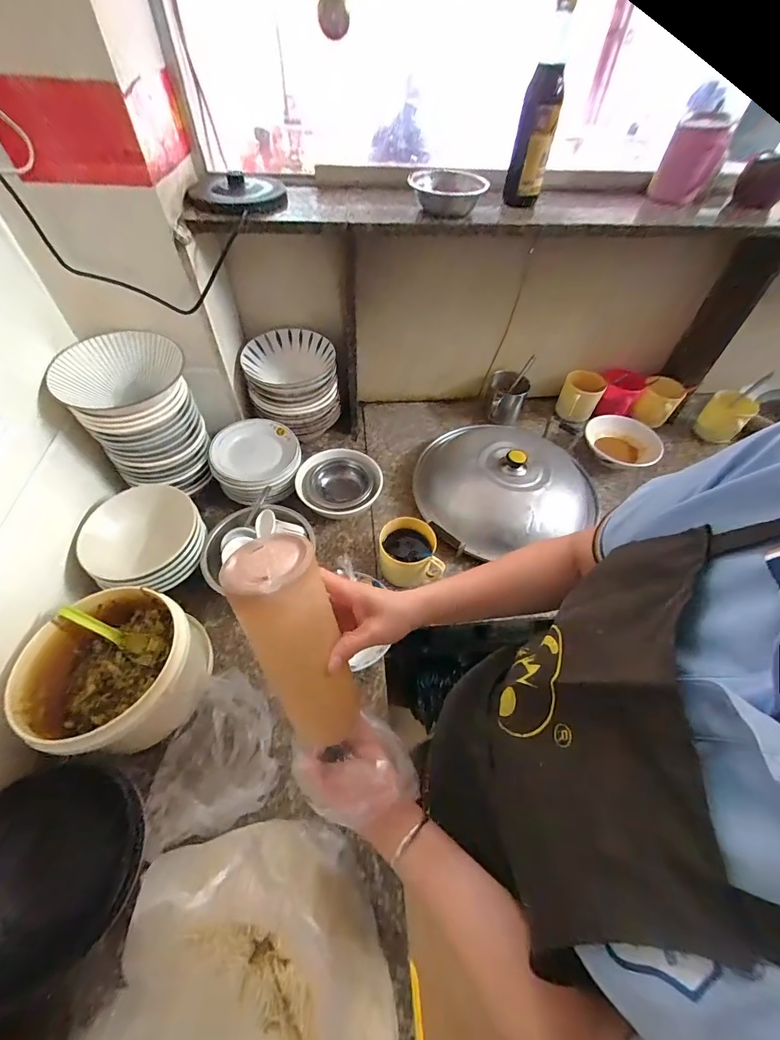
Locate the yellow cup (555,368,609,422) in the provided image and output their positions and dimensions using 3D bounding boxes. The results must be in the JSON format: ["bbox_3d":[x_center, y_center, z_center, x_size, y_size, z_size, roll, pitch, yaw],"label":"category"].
[{"bbox_3d":[0.486,-0.310,1.025,0.093,0.108,0.111,23,55,14],"label":"yellow cup"}]

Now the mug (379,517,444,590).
[{"bbox_3d":[0.036,0.061,0.726,0.106,0.097,0.099,1,53,-1],"label":"mug"}]

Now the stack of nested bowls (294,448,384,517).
[{"bbox_3d":[-0.096,-0.064,0.818,0.169,0.087,0.146,-35,62,-25],"label":"stack of nested bowls"}]

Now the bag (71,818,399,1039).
[{"bbox_3d":[-0.143,0.478,0.370,0.291,0.117,0.304,8,53,3],"label":"bag"}]

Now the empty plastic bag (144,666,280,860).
[{"bbox_3d":[-0.232,0.337,0.550,0.147,0.050,0.207,27,56,6],"label":"empty plastic bag"}]

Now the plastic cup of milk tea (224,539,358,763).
[{"bbox_3d":[-0.075,0.125,0.354,0.066,0.228,0.060,-8,30,4],"label":"plastic cup of milk tea"}]

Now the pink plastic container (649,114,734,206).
[{"bbox_3d":[0.541,-0.647,0.716,0.089,0.112,0.096,27,56,17],"label":"pink plastic container"}]

